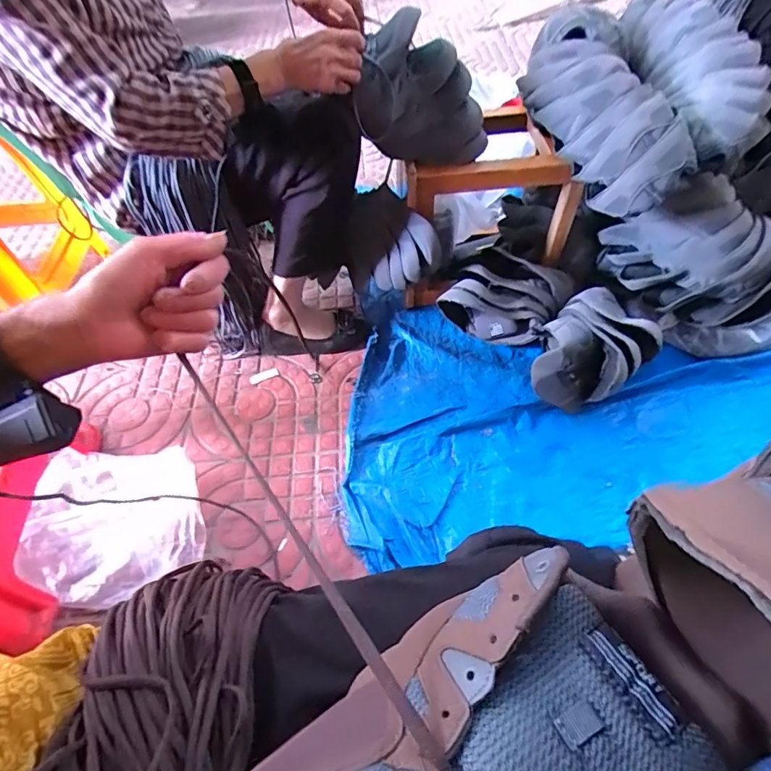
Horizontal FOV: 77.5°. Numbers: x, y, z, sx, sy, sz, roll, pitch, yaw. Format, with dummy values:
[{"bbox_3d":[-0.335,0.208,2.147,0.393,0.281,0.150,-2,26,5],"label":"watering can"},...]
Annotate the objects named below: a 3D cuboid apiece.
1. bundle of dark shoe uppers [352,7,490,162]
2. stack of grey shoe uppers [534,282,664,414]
[{"bbox_3d":[0.055,-0.473,0.791,0.222,0.197,0.101,-18,56,-7],"label":"bundle of dark shoe uppers"},{"bbox_3d":[0.374,-0.059,0.873,0.172,0.145,0.207,34,64,24],"label":"stack of grey shoe uppers"}]

